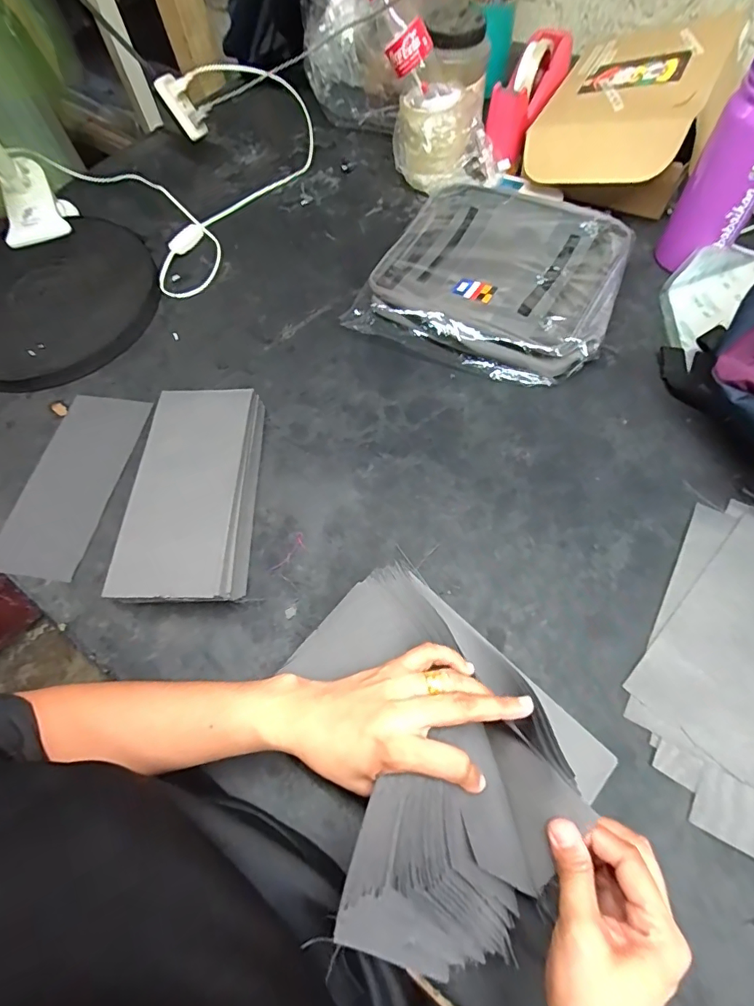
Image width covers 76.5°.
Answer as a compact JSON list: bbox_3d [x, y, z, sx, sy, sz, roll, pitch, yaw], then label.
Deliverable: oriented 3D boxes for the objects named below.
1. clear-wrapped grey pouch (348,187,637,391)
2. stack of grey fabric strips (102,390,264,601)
[{"bbox_3d":[0.142,-0.270,0.584,0.276,0.066,0.243,25,66,16],"label":"clear-wrapped grey pouch"},{"bbox_3d":[-0.179,-0.012,0.473,0.108,0.058,0.228,-2,62,3],"label":"stack of grey fabric strips"}]

